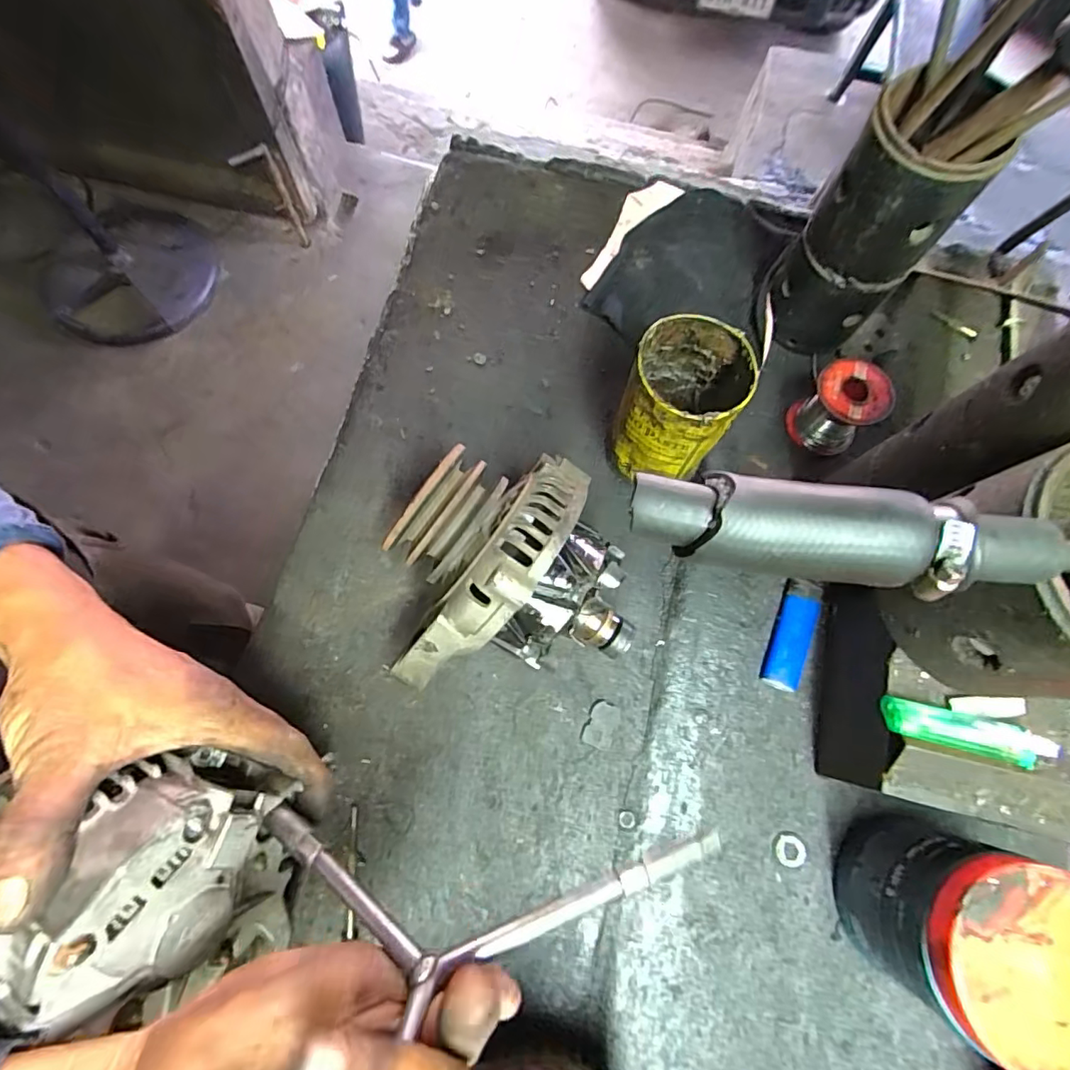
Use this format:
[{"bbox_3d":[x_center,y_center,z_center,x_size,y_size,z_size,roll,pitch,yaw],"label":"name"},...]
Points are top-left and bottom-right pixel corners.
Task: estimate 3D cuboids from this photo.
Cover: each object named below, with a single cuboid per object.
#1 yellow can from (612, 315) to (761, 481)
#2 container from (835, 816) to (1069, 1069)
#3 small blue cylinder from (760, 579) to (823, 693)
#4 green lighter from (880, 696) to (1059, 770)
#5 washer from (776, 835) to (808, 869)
[{"bbox_3d":[0.098,-0.086,0.381,0.071,0.108,0.075,0,74,0],"label":"yellow can"},{"bbox_3d":[0.232,0.214,0.295,0.088,0.109,0.087,0,74,0],"label":"container"},{"bbox_3d":[0.184,0.071,0.388,0.027,0.010,0.078,22,75,6],"label":"small blue cylinder"},{"bbox_3d":[0.238,0.108,0.294,0.090,0.014,0.021,11,74,3],"label":"green lighter"},{"bbox_3d":[0.165,0.204,0.350,0.019,0.004,0.018,8,74,2],"label":"washer"}]

